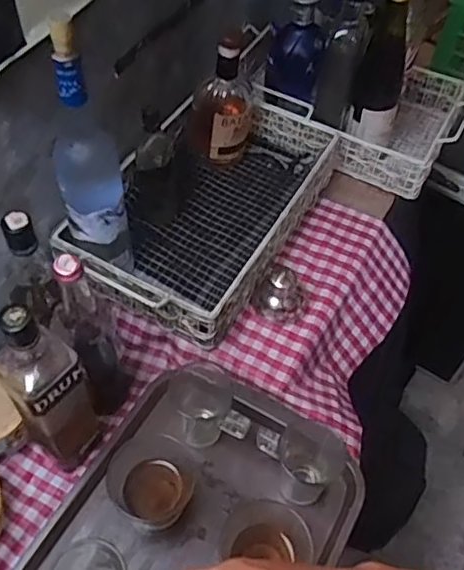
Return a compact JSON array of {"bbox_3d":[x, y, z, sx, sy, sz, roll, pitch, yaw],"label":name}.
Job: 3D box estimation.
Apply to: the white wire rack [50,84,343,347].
[{"bbox_3d":[-0.026,-0.136,0.869,0.242,0.118,0.429,27,57,16],"label":"white wire rack"}]

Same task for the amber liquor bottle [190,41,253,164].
[{"bbox_3d":[-0.016,-0.272,0.913,0.093,0.217,0.079,3,54,-1],"label":"amber liquor bottle"}]

